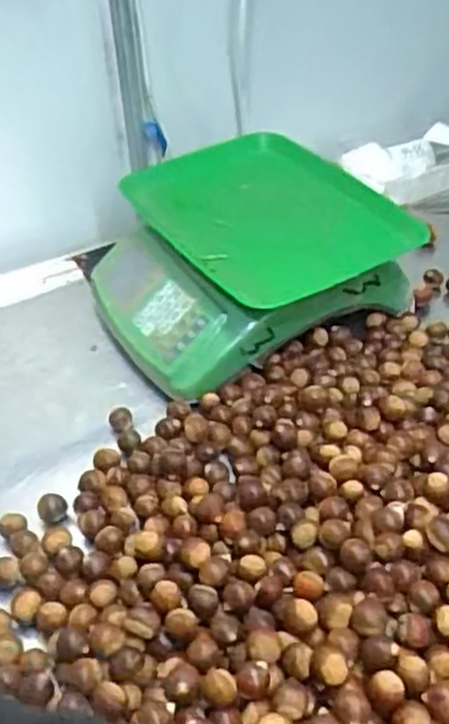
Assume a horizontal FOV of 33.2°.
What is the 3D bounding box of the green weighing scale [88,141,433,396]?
[{"bbox_3d":[0.011,-0.115,0.803,0.274,0.127,0.257,-24,43,-21],"label":"green weighing scale"}]

